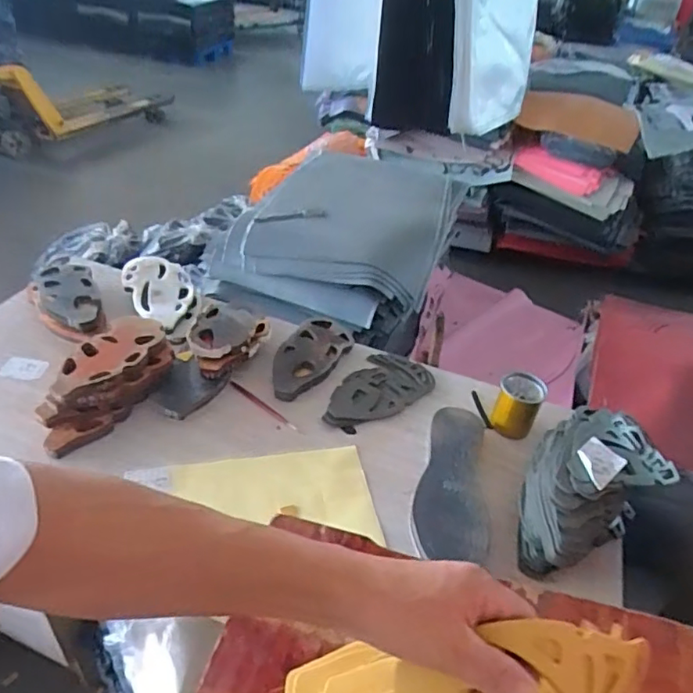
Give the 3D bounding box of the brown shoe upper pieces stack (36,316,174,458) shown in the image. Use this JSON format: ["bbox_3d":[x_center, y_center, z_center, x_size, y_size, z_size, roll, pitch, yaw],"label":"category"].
[{"bbox_3d":[-0.386,0.058,0.917,0.124,0.100,0.229,23,41,20],"label":"brown shoe upper pieces stack"}]

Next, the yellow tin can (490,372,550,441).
[{"bbox_3d":[0.291,0.100,0.968,0.076,0.094,0.068,22,41,19],"label":"yellow tin can"}]

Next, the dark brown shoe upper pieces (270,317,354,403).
[{"bbox_3d":[-0.072,0.019,1.057,0.108,0.020,0.219,20,40,17],"label":"dark brown shoe upper pieces"}]

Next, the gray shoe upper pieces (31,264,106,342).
[{"bbox_3d":[-0.544,-0.082,1.105,0.119,0.056,0.232,-15,43,-25],"label":"gray shoe upper pieces"}]

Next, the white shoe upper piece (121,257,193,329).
[{"bbox_3d":[-0.379,-0.120,1.151,0.124,0.022,0.237,-14,43,-24],"label":"white shoe upper piece"}]

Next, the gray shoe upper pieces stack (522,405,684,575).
[{"bbox_3d":[0.325,0.191,0.796,0.239,0.162,0.164,-22,46,-31],"label":"gray shoe upper pieces stack"}]

